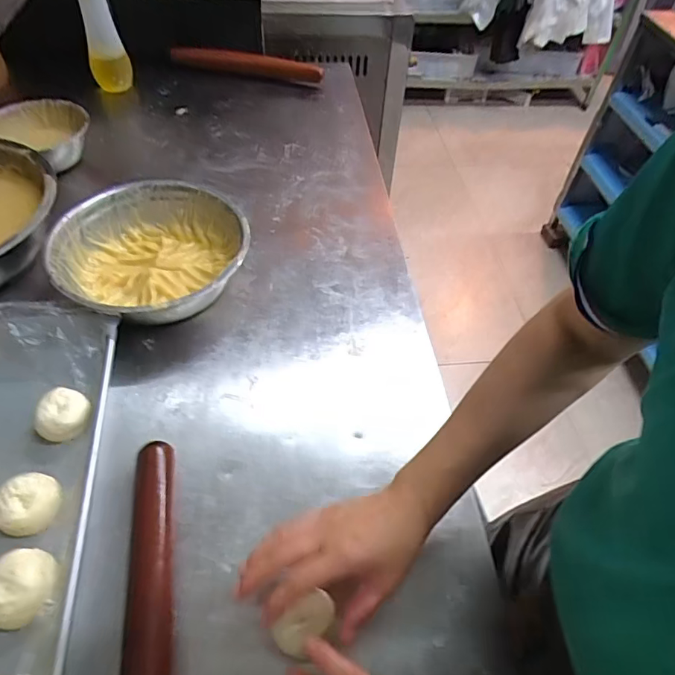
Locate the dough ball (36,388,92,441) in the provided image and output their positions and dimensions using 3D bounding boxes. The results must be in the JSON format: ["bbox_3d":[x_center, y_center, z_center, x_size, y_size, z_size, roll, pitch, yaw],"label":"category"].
[{"bbox_3d":[-0.295,0.082,0.542,0.050,0.035,0.055,1,51,-3],"label":"dough ball"}]

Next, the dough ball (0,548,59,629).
[{"bbox_3d":[-0.279,0.217,0.434,0.059,0.032,0.060,2,51,-2],"label":"dough ball"}]

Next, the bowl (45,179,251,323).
[{"bbox_3d":[-0.249,-0.110,0.678,0.236,0.075,0.250,2,51,-2],"label":"bowl"}]

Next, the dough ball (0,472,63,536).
[{"bbox_3d":[-0.298,0.159,0.478,0.054,0.036,0.059,32,56,20],"label":"dough ball"}]

